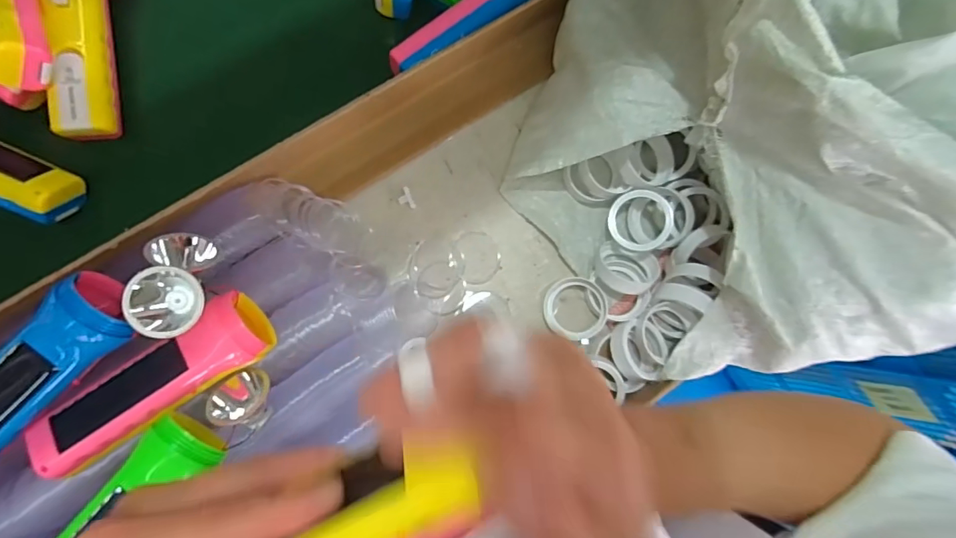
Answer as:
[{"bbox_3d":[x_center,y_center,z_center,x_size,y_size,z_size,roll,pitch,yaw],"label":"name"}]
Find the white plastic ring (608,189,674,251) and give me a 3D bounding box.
[{"bbox_3d":[0.141,-0.042,0.409,0.054,0.014,0.053,0,91,8],"label":"white plastic ring"}]

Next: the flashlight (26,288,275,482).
[{"bbox_3d":[-0.220,0.076,0.320,0.152,0.043,0.049,-32,90,-9],"label":"flashlight"}]

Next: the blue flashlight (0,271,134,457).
[{"bbox_3d":[-0.286,0.072,0.298,0.045,0.041,0.168,44,81,-2],"label":"blue flashlight"}]

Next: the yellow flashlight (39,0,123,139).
[{"bbox_3d":[-0.316,-0.184,0.373,0.040,0.047,0.158,-5,85,-8],"label":"yellow flashlight"}]

